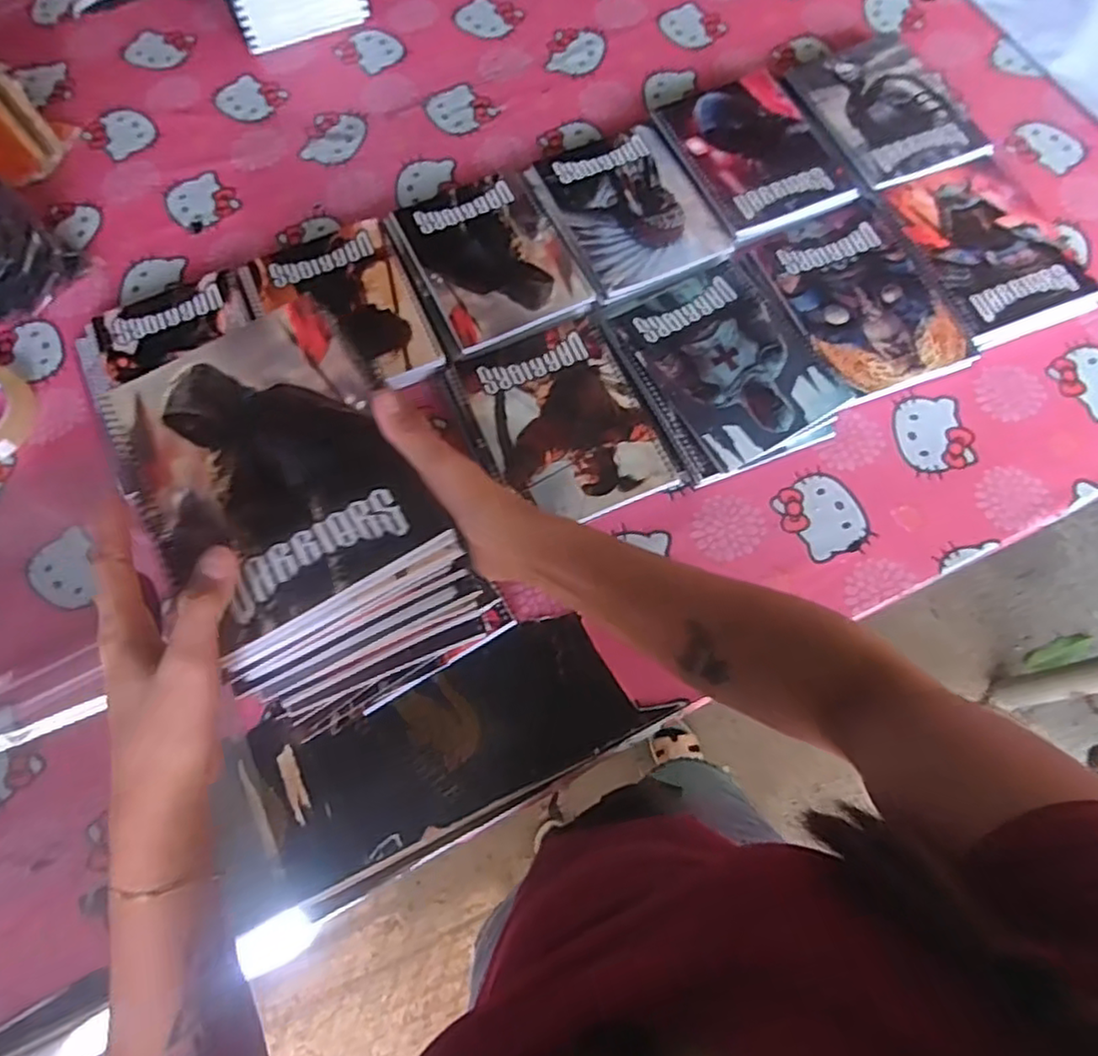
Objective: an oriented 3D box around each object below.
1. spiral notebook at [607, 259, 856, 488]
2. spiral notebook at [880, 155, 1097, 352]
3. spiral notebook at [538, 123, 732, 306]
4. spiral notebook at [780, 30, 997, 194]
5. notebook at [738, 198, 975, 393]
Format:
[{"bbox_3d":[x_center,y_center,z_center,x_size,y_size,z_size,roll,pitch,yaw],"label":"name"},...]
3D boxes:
[{"bbox_3d":[0.170,-0.159,0.646,0.164,0.009,0.205,-22,71,-7],"label":"spiral notebook"},{"bbox_3d":[0.458,-0.292,0.700,0.156,0.019,0.199,-20,72,-7],"label":"spiral notebook"},{"bbox_3d":[0.084,-0.345,0.723,0.147,0.010,0.204,-23,71,-7],"label":"spiral notebook"},{"bbox_3d":[0.381,-0.477,0.759,0.158,0.011,0.218,-21,69,-3],"label":"spiral notebook"},{"bbox_3d":[0.312,-0.234,0.678,0.152,0.009,0.215,-20,69,-8],"label":"notebook"}]

